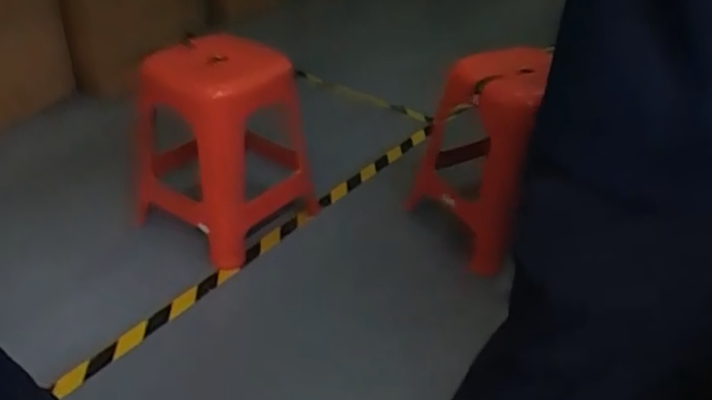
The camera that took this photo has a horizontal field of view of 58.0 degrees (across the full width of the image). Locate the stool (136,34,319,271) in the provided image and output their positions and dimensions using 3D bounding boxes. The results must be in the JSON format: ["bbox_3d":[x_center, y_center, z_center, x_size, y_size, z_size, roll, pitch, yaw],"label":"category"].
[{"bbox_3d":[-0.341,-0.140,1.585,0.358,0.485,0.311,24,40,27],"label":"stool"}]

